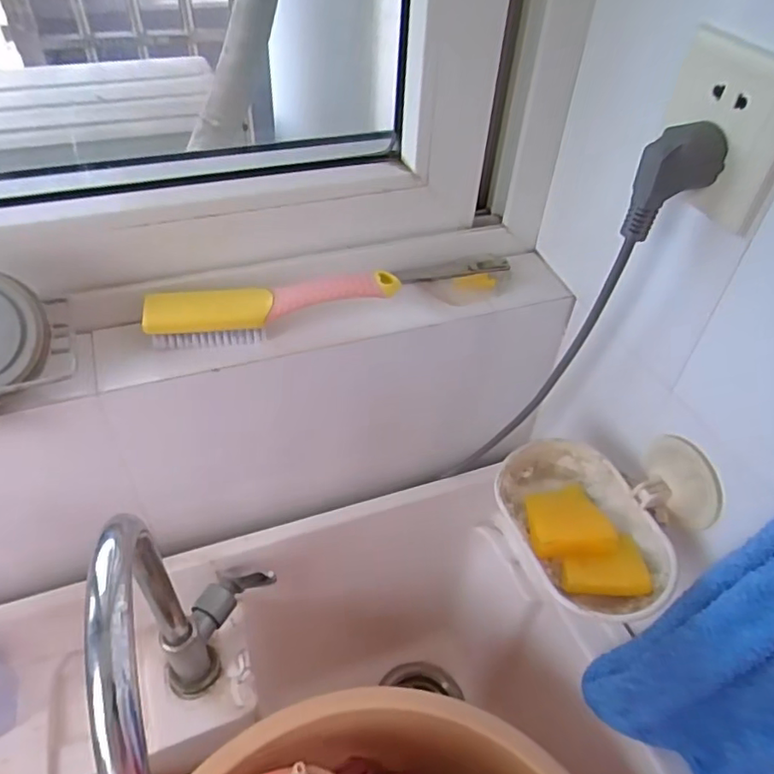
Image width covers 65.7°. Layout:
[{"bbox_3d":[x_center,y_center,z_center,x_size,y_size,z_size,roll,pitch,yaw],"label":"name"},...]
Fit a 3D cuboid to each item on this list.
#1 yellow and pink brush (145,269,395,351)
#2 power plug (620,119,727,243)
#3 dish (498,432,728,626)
[{"bbox_3d":[-0.080,-0.054,0.433,0.175,0.039,0.029,-6,45,-11],"label":"yellow and pink brush"},{"bbox_3d":[0.166,-0.118,0.350,0.036,0.063,0.027,-15,47,-20],"label":"power plug"},{"bbox_3d":[0.156,0.082,0.420,0.134,0.057,0.138,-14,47,-19],"label":"dish"}]

